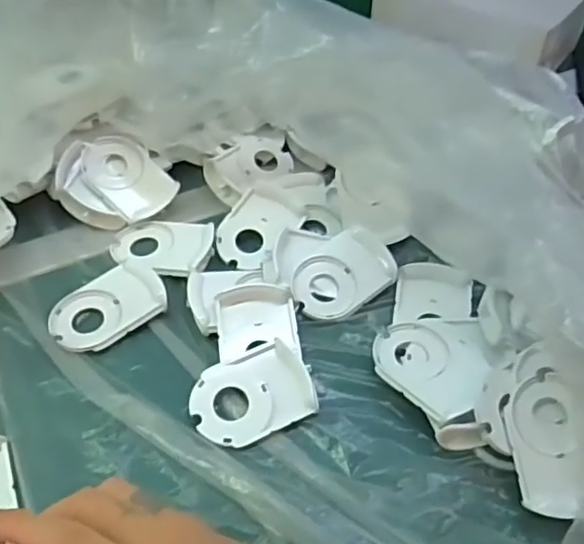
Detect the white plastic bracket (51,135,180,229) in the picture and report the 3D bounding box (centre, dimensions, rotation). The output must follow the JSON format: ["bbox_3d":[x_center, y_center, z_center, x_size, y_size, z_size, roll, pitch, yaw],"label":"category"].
[{"bbox_3d":[-0.152,-0.077,0.541,0.096,0.015,0.082,26,64,-2],"label":"white plastic bracket"}]

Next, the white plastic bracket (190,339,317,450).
[{"bbox_3d":[-0.026,0.081,0.416,0.079,0.015,0.056,-18,51,-20],"label":"white plastic bracket"}]

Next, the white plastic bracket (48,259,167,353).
[{"bbox_3d":[-0.137,0.024,0.463,0.082,0.013,0.056,-30,55,-28],"label":"white plastic bracket"}]

